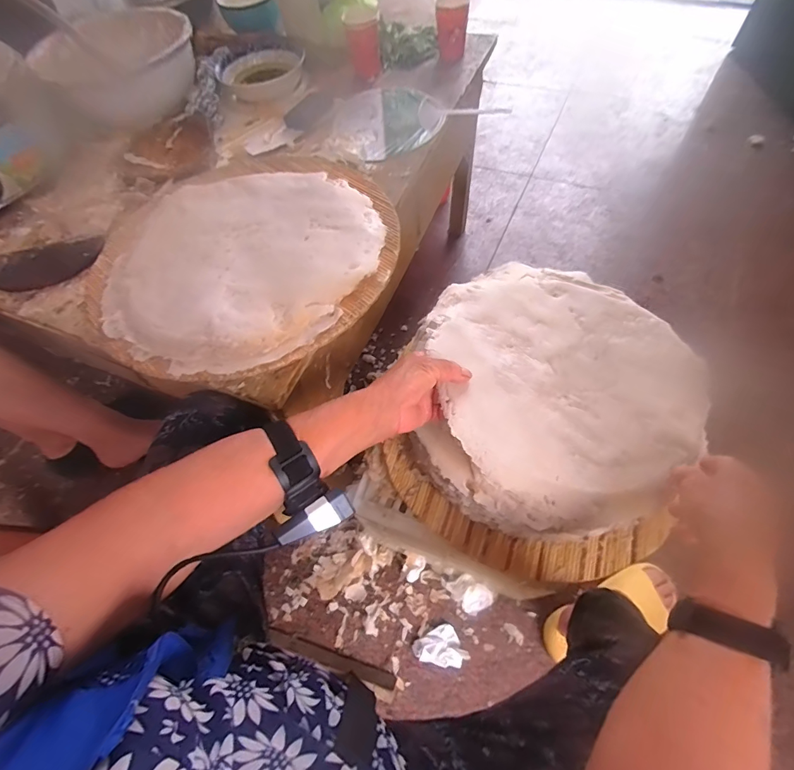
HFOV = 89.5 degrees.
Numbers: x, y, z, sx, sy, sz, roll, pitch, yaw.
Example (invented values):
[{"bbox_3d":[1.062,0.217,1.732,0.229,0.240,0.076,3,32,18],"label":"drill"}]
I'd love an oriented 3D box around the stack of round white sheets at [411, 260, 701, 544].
[{"bbox_3d":[0.194,-0.003,0.492,0.322,0.104,0.345,26,66,15],"label":"stack of round white sheets"}]

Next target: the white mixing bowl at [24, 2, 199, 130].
[{"bbox_3d":[-0.473,-0.578,0.723,0.221,0.091,0.229,-2,61,3],"label":"white mixing bowl"}]

